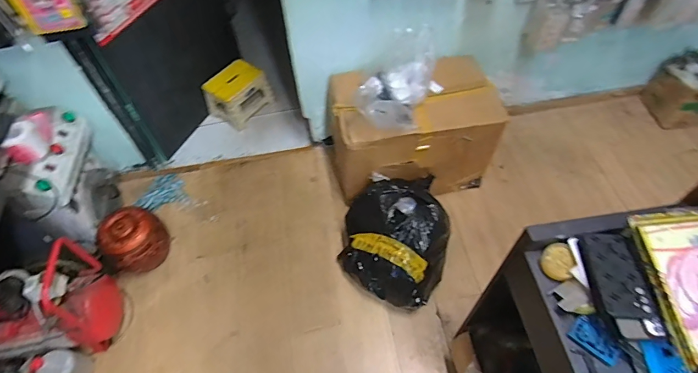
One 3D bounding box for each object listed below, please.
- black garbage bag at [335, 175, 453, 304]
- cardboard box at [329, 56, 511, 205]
[{"bbox_3d":[0.186,0.173,1.551,0.404,0.257,0.490,17,58,14],"label":"black garbage bag"},{"bbox_3d":[0.253,-0.234,1.707,0.627,0.424,0.417,-15,56,-7],"label":"cardboard box"}]

